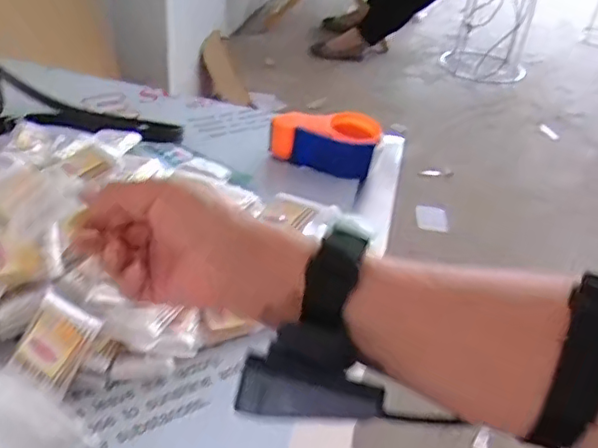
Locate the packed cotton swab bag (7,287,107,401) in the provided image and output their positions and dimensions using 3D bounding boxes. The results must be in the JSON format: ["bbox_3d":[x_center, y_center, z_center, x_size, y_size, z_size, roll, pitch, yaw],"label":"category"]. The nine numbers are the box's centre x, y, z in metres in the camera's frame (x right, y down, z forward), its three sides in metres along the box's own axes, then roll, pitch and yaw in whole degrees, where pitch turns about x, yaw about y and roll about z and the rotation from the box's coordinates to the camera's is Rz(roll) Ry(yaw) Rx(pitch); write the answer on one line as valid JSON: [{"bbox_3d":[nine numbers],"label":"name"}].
[{"bbox_3d":[-0.205,0.099,0.510,0.054,0.070,0.017,26,-8,3],"label":"packed cotton swab bag"}]

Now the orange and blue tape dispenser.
[{"bbox_3d":[0.039,-0.125,0.893,0.155,0.070,0.086,9,35,3],"label":"orange and blue tape dispenser"}]

